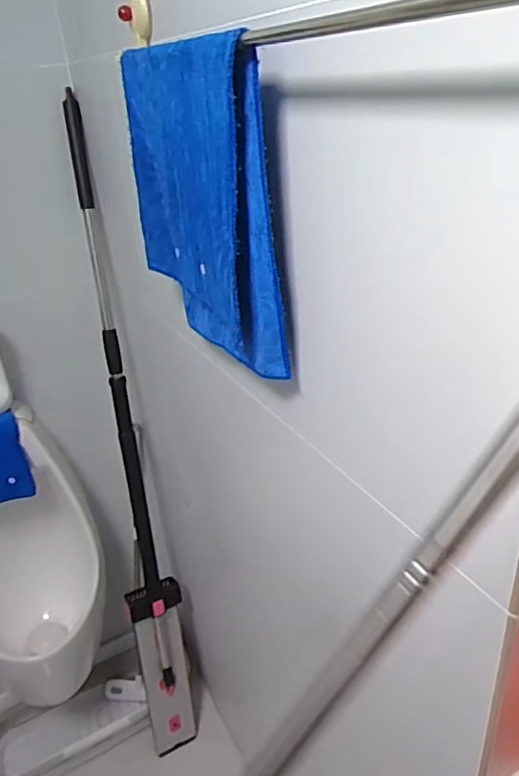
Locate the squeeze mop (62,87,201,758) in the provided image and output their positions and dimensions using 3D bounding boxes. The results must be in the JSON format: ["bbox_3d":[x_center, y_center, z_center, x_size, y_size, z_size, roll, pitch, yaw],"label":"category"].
[{"bbox_3d":[-0.255,0.179,1.108,0.106,1.283,0.270,-12,29,-14],"label":"squeeze mop"}]

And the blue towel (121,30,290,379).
[{"bbox_3d":[-0.061,-0.174,0.581,0.049,0.277,0.248,-18,31,-23],"label":"blue towel"}]

